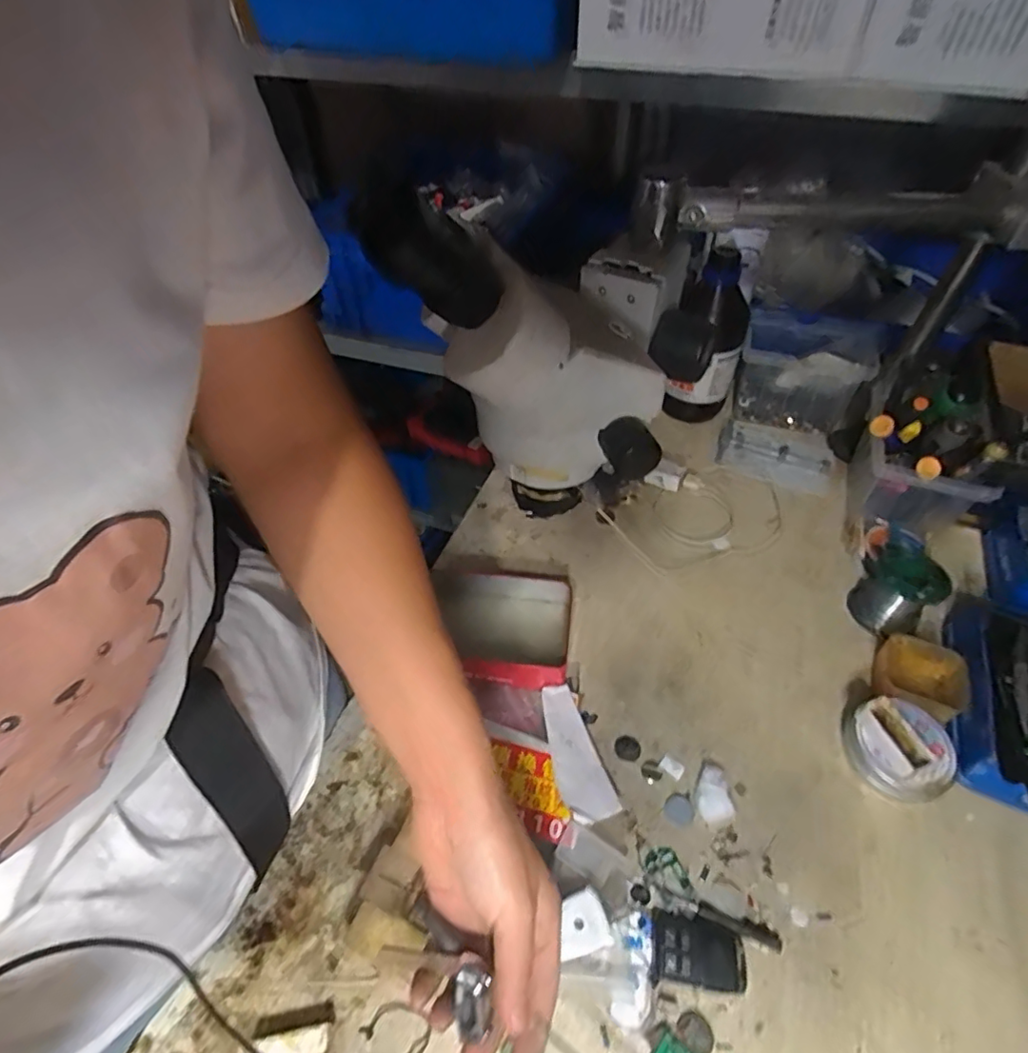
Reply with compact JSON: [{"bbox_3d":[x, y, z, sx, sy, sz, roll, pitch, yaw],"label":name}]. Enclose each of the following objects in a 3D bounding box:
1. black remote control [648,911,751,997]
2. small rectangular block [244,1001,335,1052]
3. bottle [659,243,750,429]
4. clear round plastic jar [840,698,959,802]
[{"bbox_3d":[0.108,0.249,0.334,0.053,0.015,0.034,7,48,8],"label":"black remote control"},{"bbox_3d":[-0.123,0.283,0.312,0.045,0.012,0.030,-8,48,-6],"label":"small rectangular block"},{"bbox_3d":[0.211,-0.199,0.619,0.066,0.173,0.062,18,51,17],"label":"bottle"},{"bbox_3d":[0.274,0.156,0.401,0.058,0.042,0.062,-1,48,1],"label":"clear round plastic jar"}]

